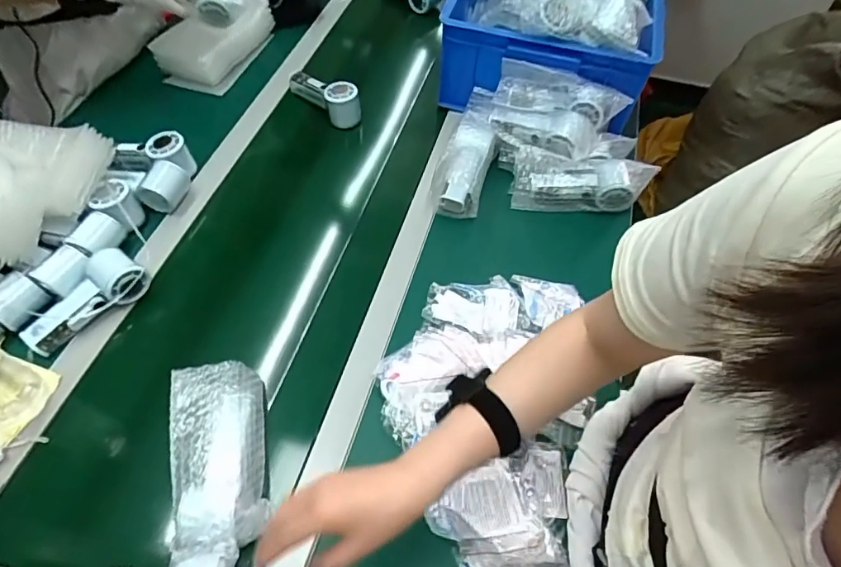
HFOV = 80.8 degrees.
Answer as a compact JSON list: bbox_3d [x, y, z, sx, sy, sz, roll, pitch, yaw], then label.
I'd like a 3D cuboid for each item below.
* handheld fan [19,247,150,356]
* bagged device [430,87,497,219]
[{"bbox_3d":[-0.434,0.022,0.638,0.066,0.040,0.155,33,61,17],"label":"handheld fan"},{"bbox_3d":[0.084,-0.218,0.804,0.075,0.071,0.235,16,57,7],"label":"bagged device"}]

